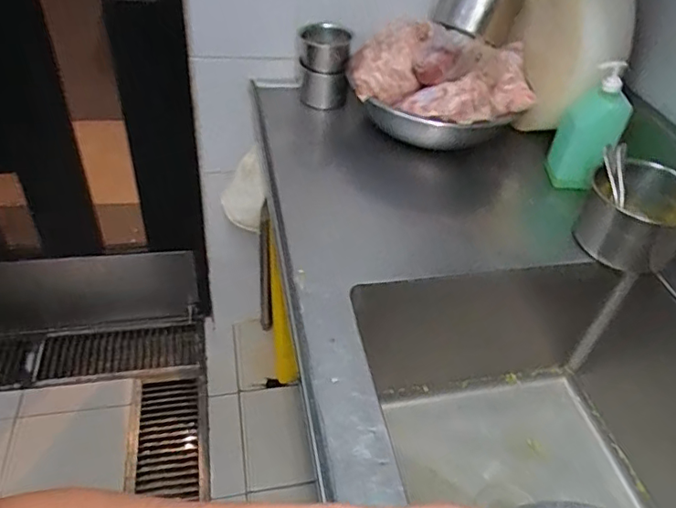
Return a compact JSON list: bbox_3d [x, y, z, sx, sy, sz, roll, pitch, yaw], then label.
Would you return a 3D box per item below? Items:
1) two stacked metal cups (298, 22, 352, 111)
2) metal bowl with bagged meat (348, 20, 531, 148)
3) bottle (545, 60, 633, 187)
[{"bbox_3d":[-0.030,-0.413,1.206,0.105,0.181,0.105,4,43,-4],"label":"two stacked metal cups"},{"bbox_3d":[0.203,-0.337,1.103,0.357,0.187,0.281,16,43,9],"label":"metal bowl with bagged meat"},{"bbox_3d":[0.460,-0.228,0.994,0.105,0.215,0.082,23,45,16],"label":"bottle"}]

